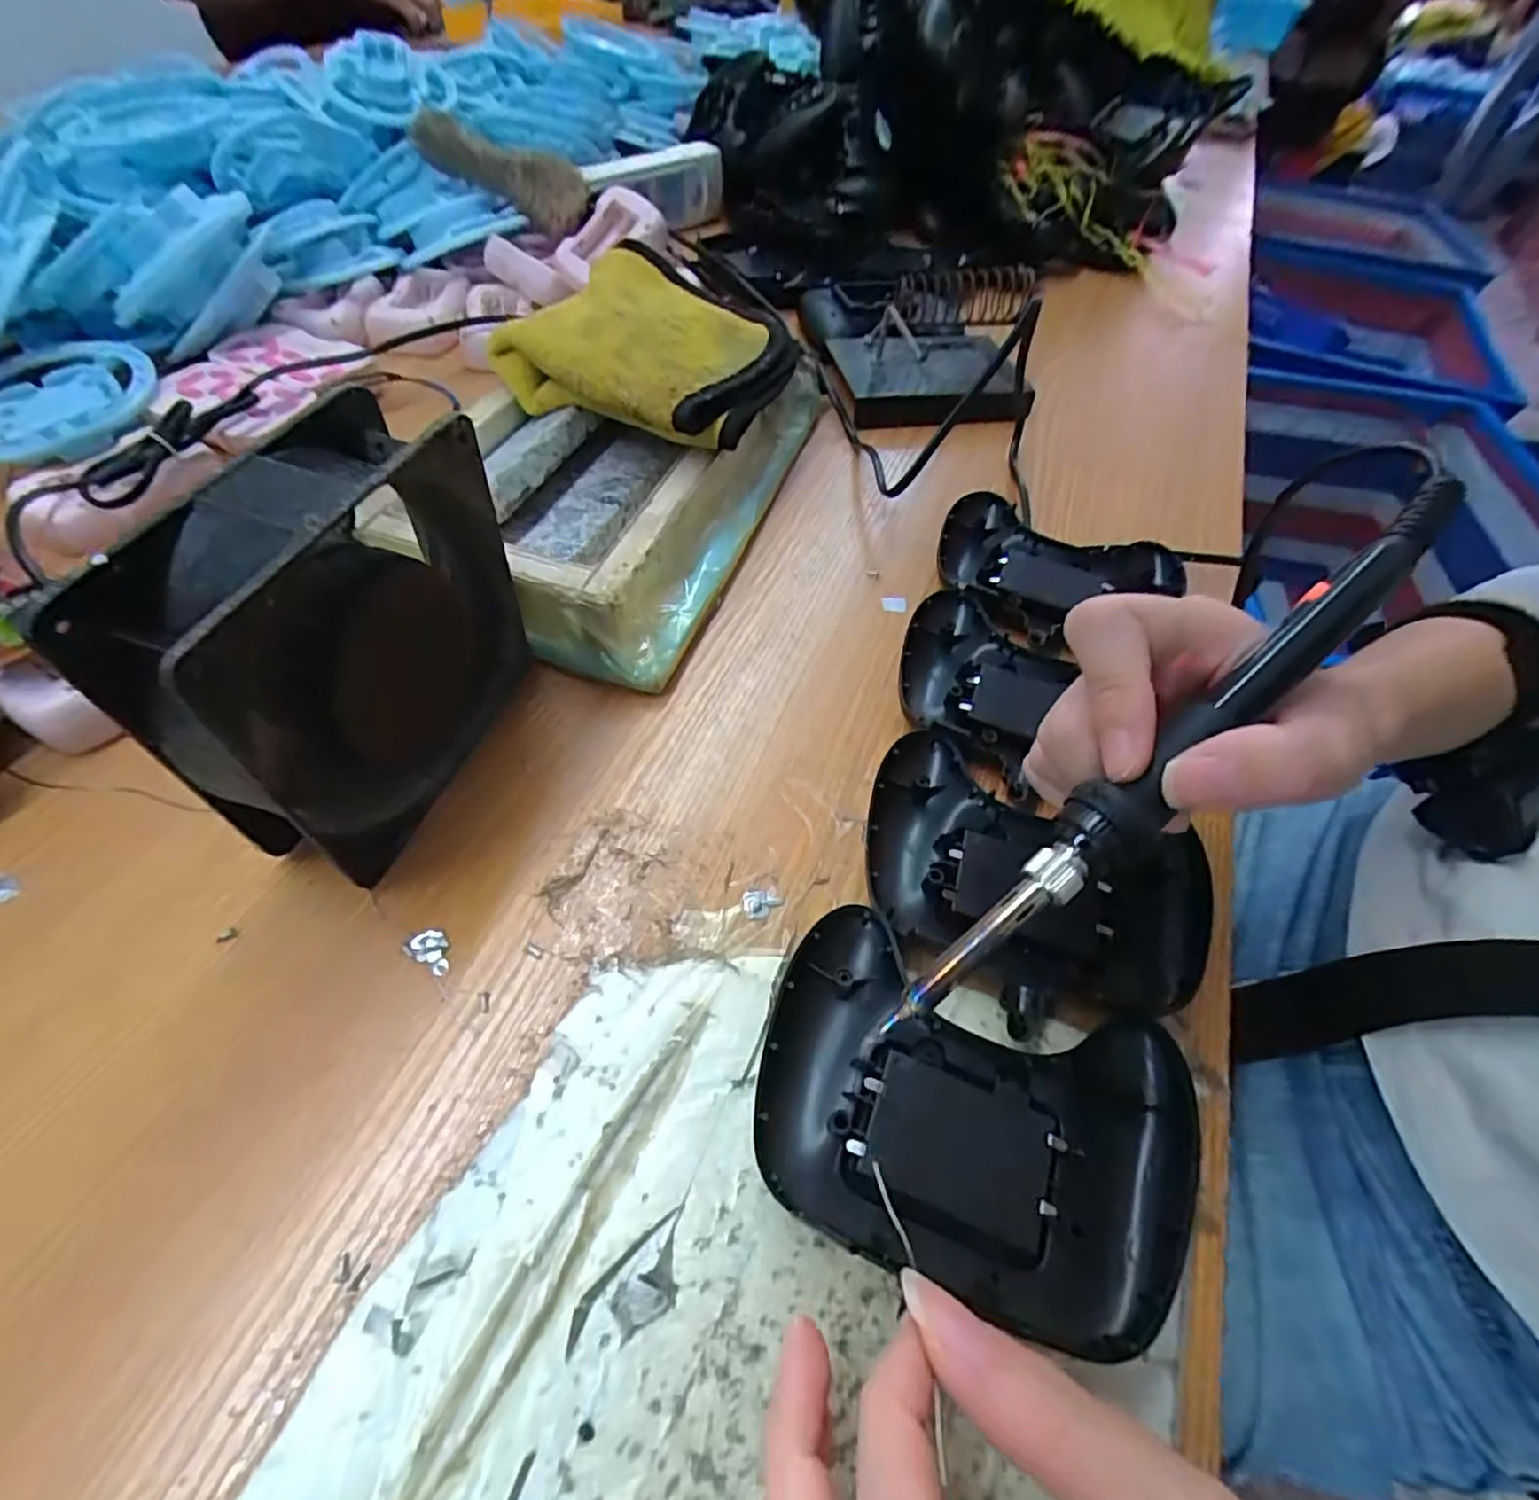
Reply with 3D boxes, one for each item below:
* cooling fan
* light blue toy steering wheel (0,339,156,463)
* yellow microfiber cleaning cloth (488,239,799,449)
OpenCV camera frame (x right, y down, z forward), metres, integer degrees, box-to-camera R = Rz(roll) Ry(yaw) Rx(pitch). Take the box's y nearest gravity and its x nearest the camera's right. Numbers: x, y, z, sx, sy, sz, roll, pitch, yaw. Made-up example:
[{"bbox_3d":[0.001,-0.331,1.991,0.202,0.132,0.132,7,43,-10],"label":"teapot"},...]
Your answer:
[{"bbox_3d":[-0.134,-0.028,0.221,0.038,0.122,0.127,17,55,7],"label":"cooling fan"},{"bbox_3d":[-0.396,-0.193,0.365,0.104,0.018,0.102,2,54,-3],"label":"light blue toy steering wheel"},{"bbox_3d":[-0.059,-0.213,0.374,0.136,0.052,0.133,30,57,16],"label":"yellow microfiber cleaning cloth"}]

